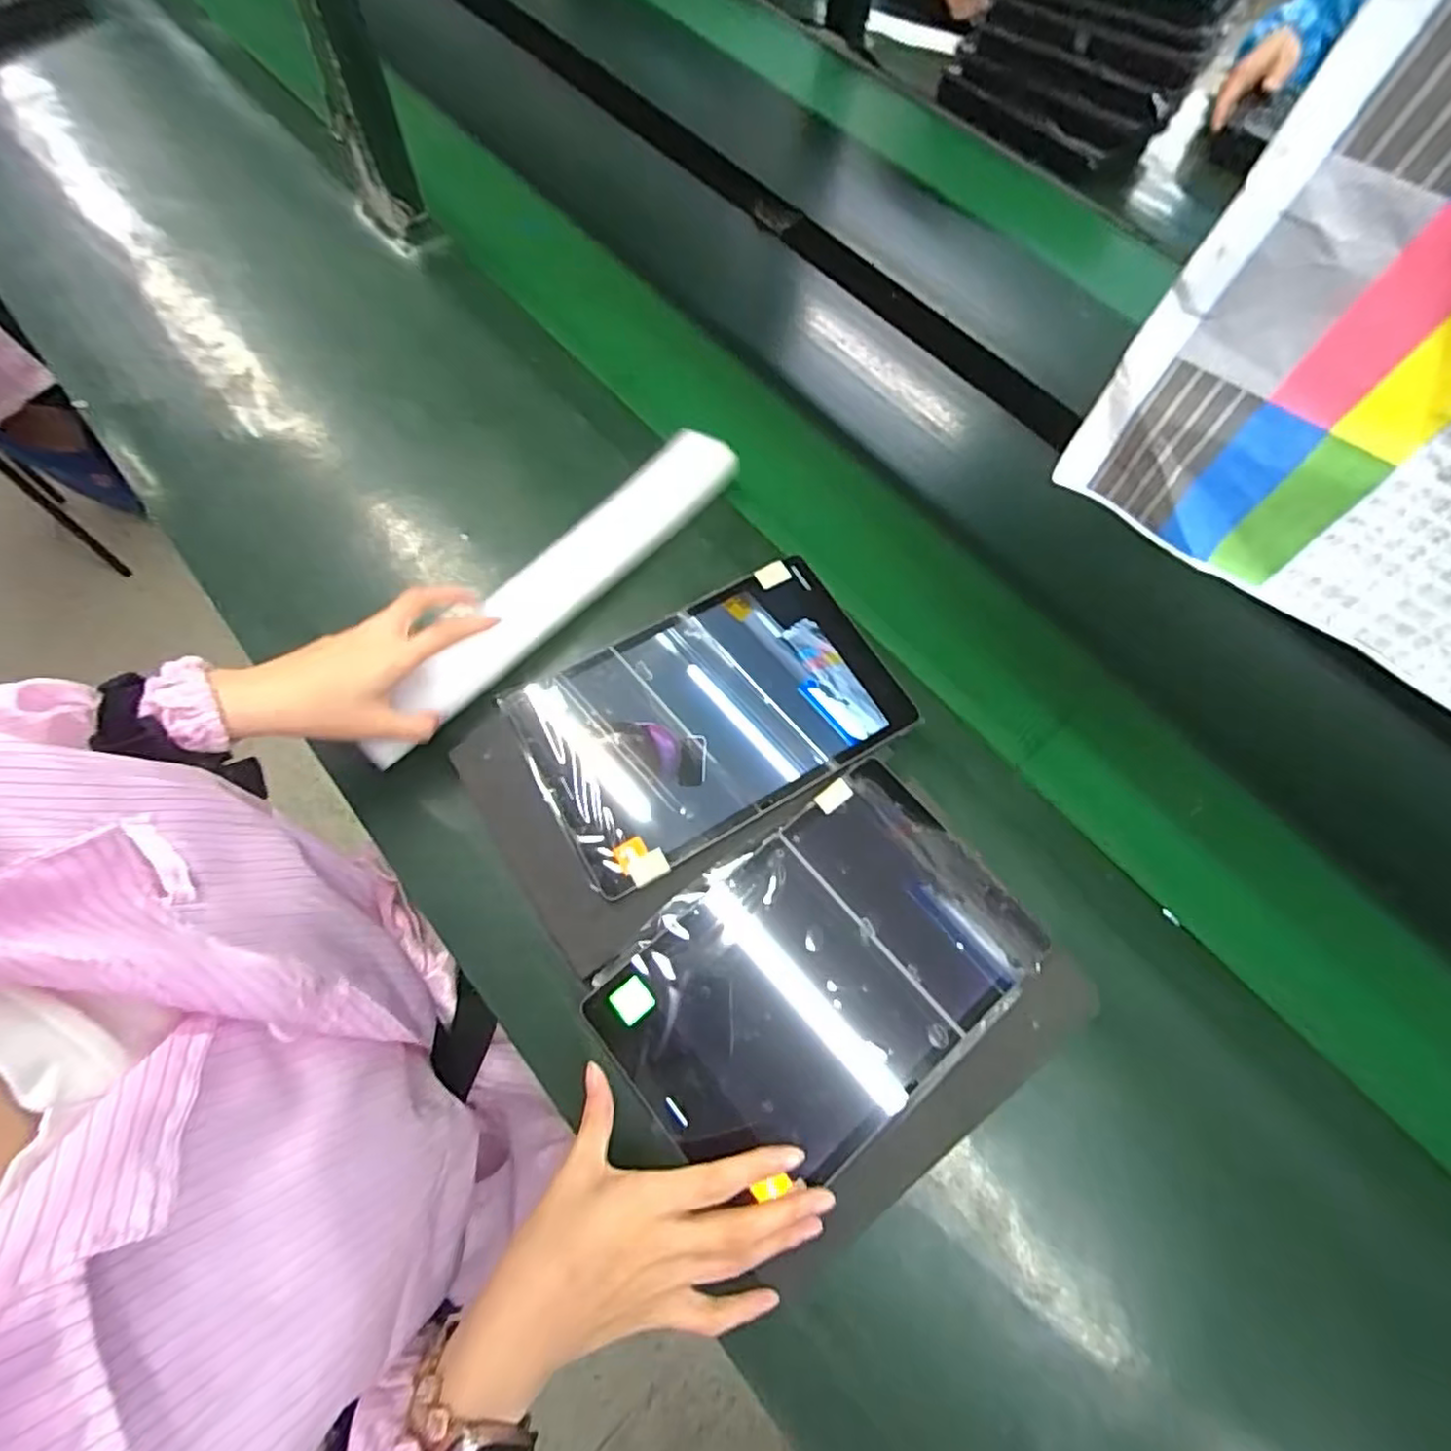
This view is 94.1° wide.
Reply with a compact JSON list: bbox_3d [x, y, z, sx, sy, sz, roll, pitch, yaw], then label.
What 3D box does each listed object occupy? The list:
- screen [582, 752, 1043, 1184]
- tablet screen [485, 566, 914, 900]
[{"bbox_3d":[0.060,0.156,0.423,0.250,0.014,0.169,-36,72,-14],"label":"screen"},{"bbox_3d":[-0.011,-0.010,0.492,0.259,0.018,0.163,-28,70,-15],"label":"tablet screen"}]

